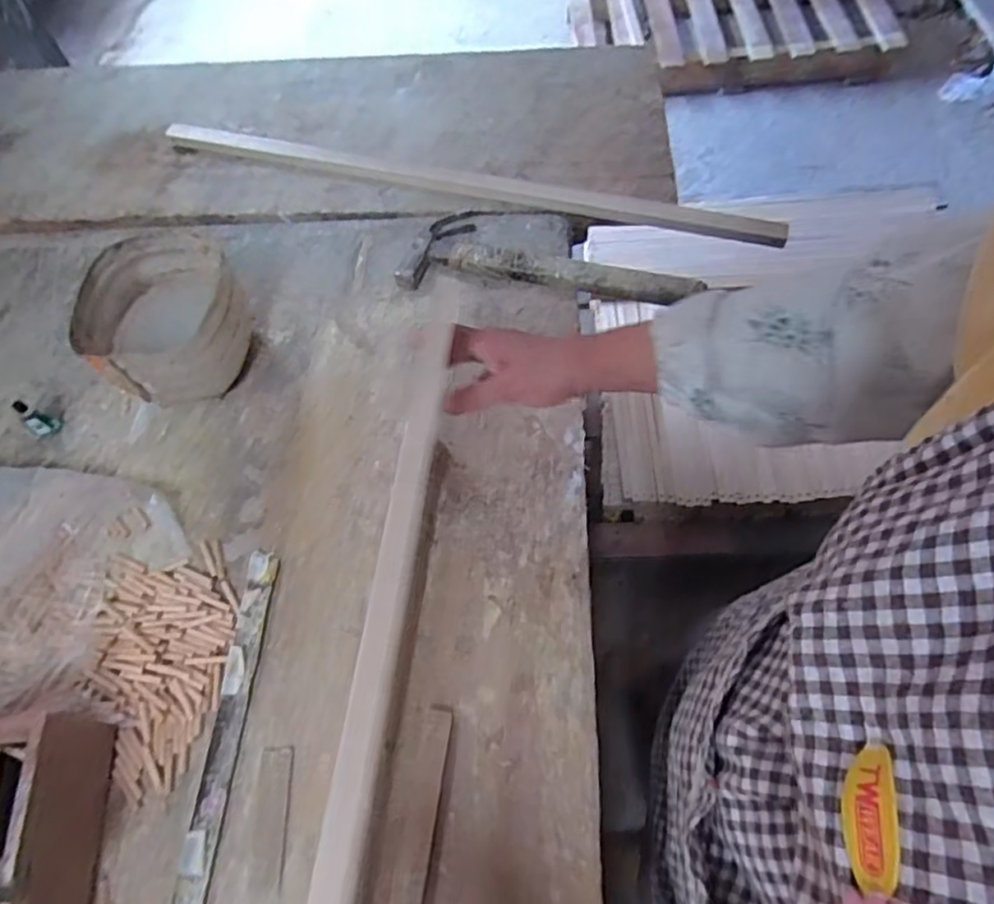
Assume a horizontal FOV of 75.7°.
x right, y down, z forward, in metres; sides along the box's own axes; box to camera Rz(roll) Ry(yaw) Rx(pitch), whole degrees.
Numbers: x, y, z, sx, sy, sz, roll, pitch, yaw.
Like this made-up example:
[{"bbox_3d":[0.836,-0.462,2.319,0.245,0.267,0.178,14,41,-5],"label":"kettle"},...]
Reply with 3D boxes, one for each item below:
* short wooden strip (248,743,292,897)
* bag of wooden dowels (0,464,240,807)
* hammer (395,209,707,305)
[{"bbox_3d":[-0.176,0.284,0.498,0.025,0.004,0.097,-4,62,1],"label":"short wooden strip"},{"bbox_3d":[-0.413,0.130,0.577,0.375,0.032,0.232,12,64,10],"label":"bag of wooden dowels"},{"bbox_3d":[0.062,-0.242,0.748,0.344,0.036,0.146,8,63,8],"label":"hammer"}]

